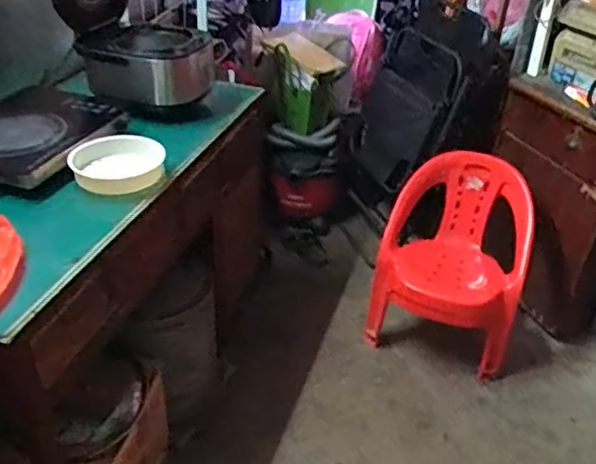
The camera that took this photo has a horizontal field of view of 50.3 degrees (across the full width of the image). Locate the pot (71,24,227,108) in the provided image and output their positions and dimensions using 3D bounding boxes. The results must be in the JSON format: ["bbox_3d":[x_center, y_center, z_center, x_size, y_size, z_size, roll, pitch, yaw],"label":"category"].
[{"bbox_3d":[-0.418,-0.468,1.759,0.298,0.173,0.320,2,33,-1],"label":"pot"}]

